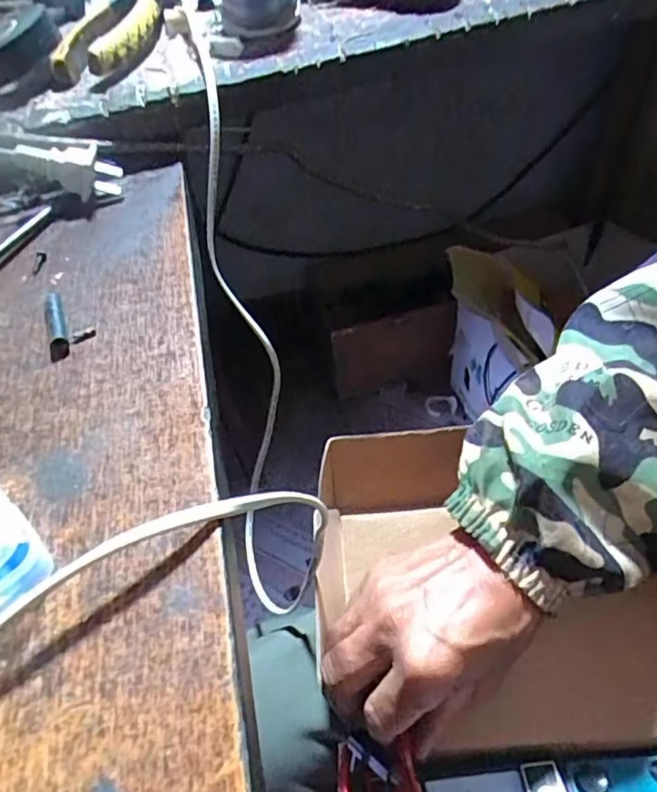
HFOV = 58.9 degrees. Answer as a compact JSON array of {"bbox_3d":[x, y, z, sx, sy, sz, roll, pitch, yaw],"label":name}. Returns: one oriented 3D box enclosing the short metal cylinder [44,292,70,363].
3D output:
[{"bbox_3d":[-0.124,-0.033,0.263,0.009,0.008,0.037,-17,63,-8],"label":"short metal cylinder"}]

